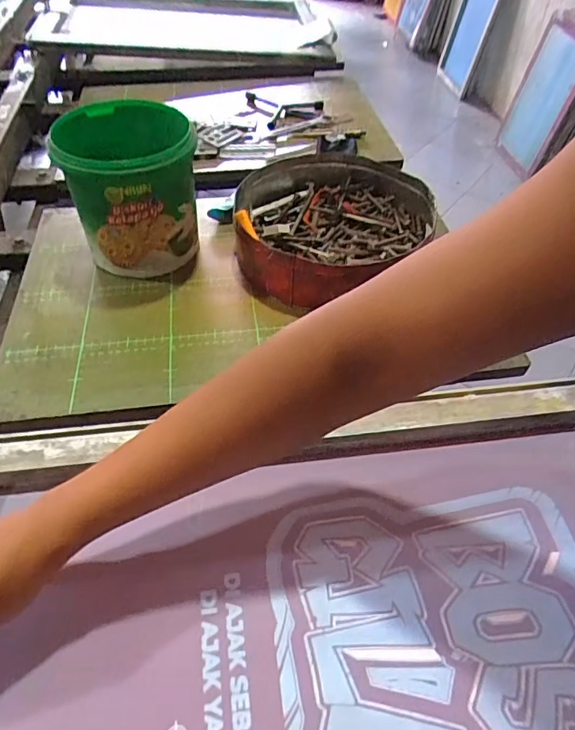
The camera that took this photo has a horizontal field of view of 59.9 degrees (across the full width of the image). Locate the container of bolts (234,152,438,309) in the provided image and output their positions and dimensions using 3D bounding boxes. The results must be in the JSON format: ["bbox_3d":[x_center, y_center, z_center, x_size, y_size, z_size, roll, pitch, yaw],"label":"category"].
[{"bbox_3d":[0.063,-0.193,0.685,0.278,0.066,0.280,36,57,26],"label":"container of bolts"}]

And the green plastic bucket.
[{"bbox_3d":[-0.202,-0.222,0.642,0.167,0.168,0.161,-3,49,-4],"label":"green plastic bucket"}]

